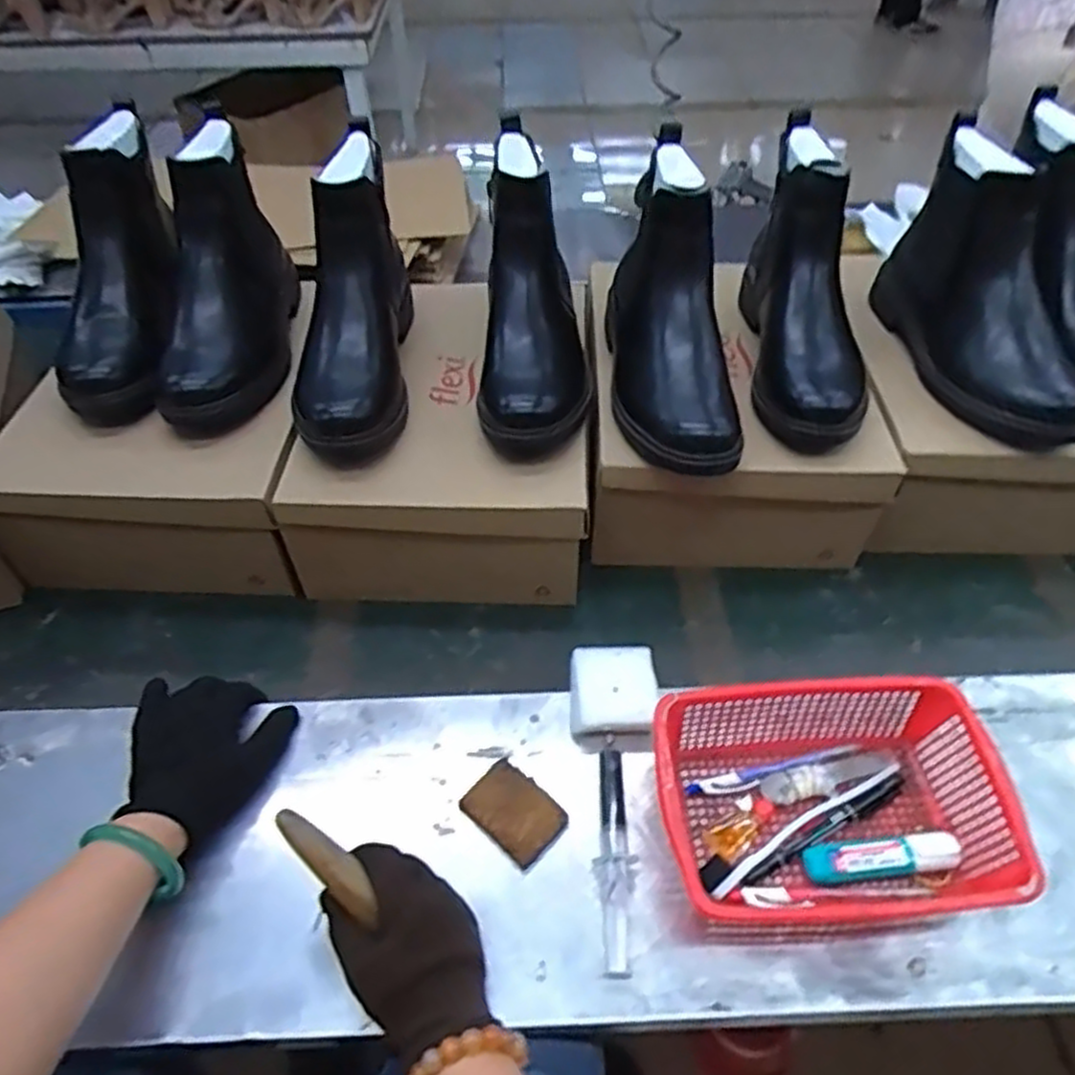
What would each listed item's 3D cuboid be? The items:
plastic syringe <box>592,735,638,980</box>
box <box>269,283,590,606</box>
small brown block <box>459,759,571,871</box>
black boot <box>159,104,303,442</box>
[{"bbox_3d":[0.052,0.214,0.526,0.025,0.017,0.157,0,48,0],"label":"plastic syringe"},{"bbox_3d":[-0.079,-0.097,0.749,0.248,0.137,0.305,2,49,2],"label":"box"},{"bbox_3d":[-0.016,0.196,0.544,0.067,0.014,0.050,37,58,28],"label":"small brown block"},{"bbox_3d":[-0.286,-0.232,0.680,0.107,0.169,0.238,-8,49,-7],"label":"black boot"}]

